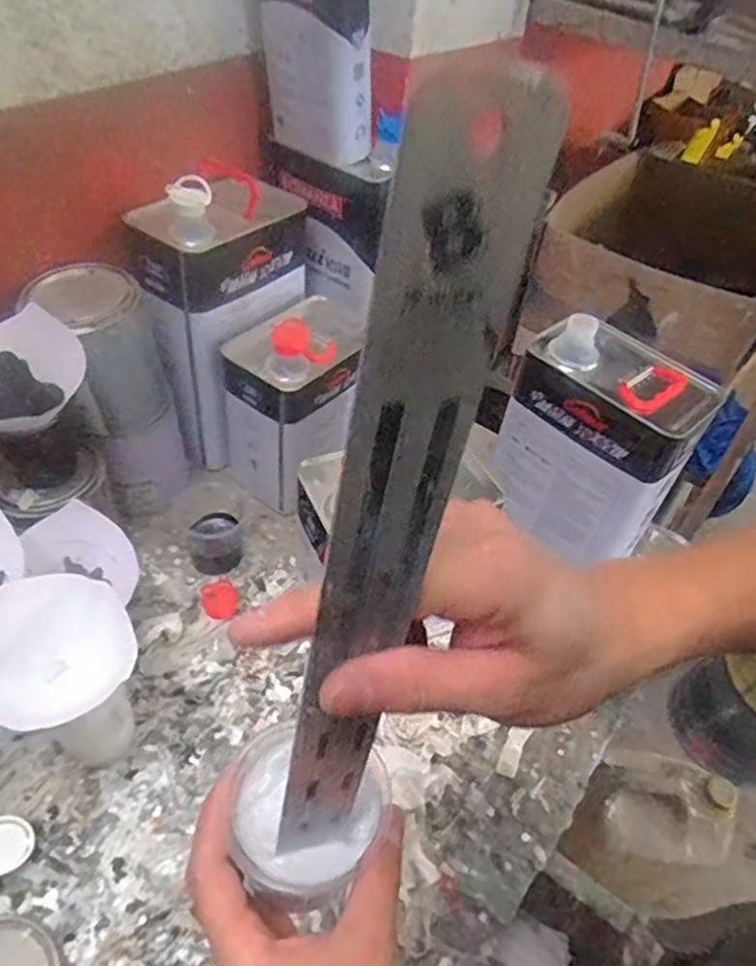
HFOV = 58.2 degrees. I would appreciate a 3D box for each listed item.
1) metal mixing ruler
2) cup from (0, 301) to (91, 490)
[{"bbox_3d":[-0.005,0.036,0.199,0.036,0.278,0.004,-5,41,-22],"label":"metal mixing ruler"},{"bbox_3d":[-0.312,-0.061,0.603,0.114,0.136,0.097,-19,52,-25],"label":"cup"}]

